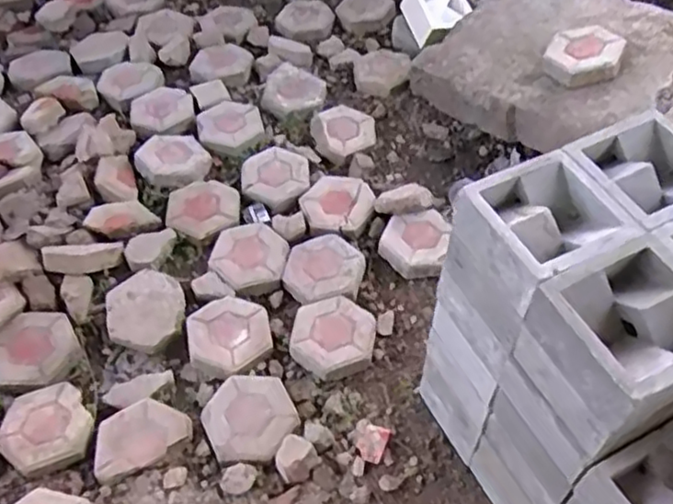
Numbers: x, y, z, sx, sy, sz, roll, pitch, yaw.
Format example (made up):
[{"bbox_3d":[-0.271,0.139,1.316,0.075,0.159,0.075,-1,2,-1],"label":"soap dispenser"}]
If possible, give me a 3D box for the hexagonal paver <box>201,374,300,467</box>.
[{"bbox_3d":[-0.197,0.375,1.532,0.199,0.051,0.209,-22,53,-16],"label":"hexagonal paver"}]

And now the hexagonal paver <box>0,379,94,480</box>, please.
[{"bbox_3d":[-0.653,0.388,1.504,0.197,0.041,0.203,-21,53,-16],"label":"hexagonal paver"}]

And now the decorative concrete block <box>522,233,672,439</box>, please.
[{"bbox_3d":[0.414,0.113,0.947,0.193,0.125,0.208,-20,52,-15],"label":"decorative concrete block"}]

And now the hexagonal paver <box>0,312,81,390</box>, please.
[{"bbox_3d":[-0.727,0.229,1.620,0.206,0.053,0.195,-5,50,-3],"label":"hexagonal paver"}]

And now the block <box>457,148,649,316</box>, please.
[{"bbox_3d":[0.329,-0.036,1.057,0.208,0.113,0.199,-19,52,-15],"label":"block"}]

